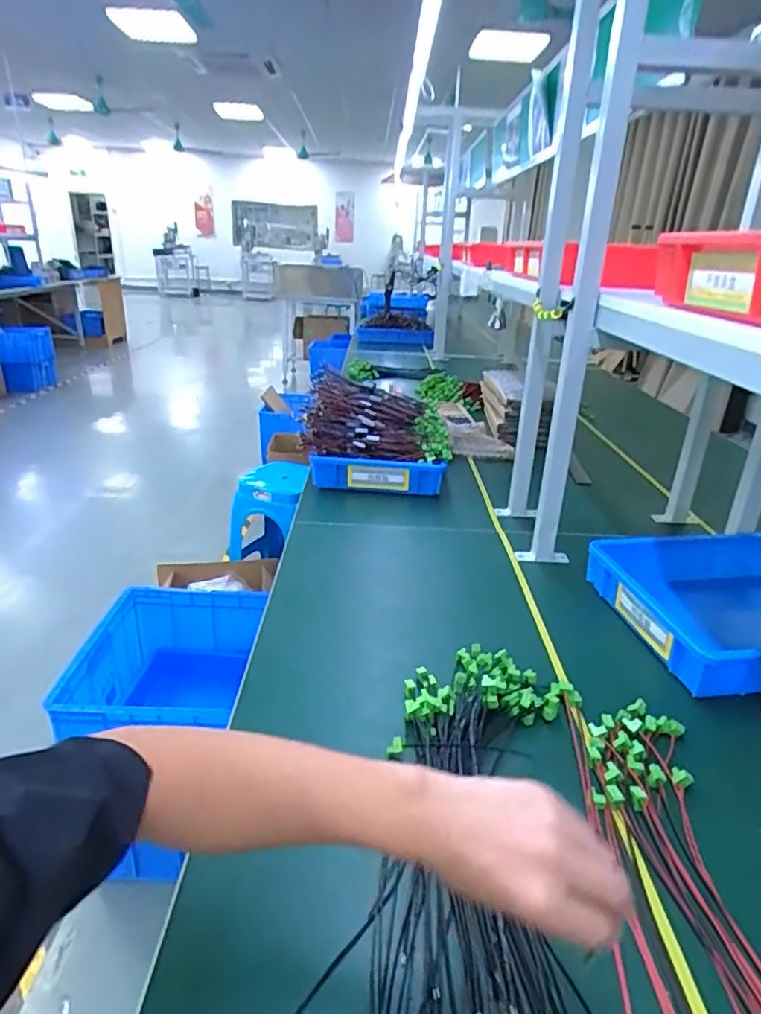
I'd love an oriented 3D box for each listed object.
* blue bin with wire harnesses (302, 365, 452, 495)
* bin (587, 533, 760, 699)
[{"bbox_3d":[-0.013,-0.175,1.356,0.307,0.178,0.283,1,24,-3],"label":"blue bin with wire harnesses"},{"bbox_3d":[0.568,0.140,0.858,0.451,0.078,0.292,-2,24,-10],"label":"bin"}]

